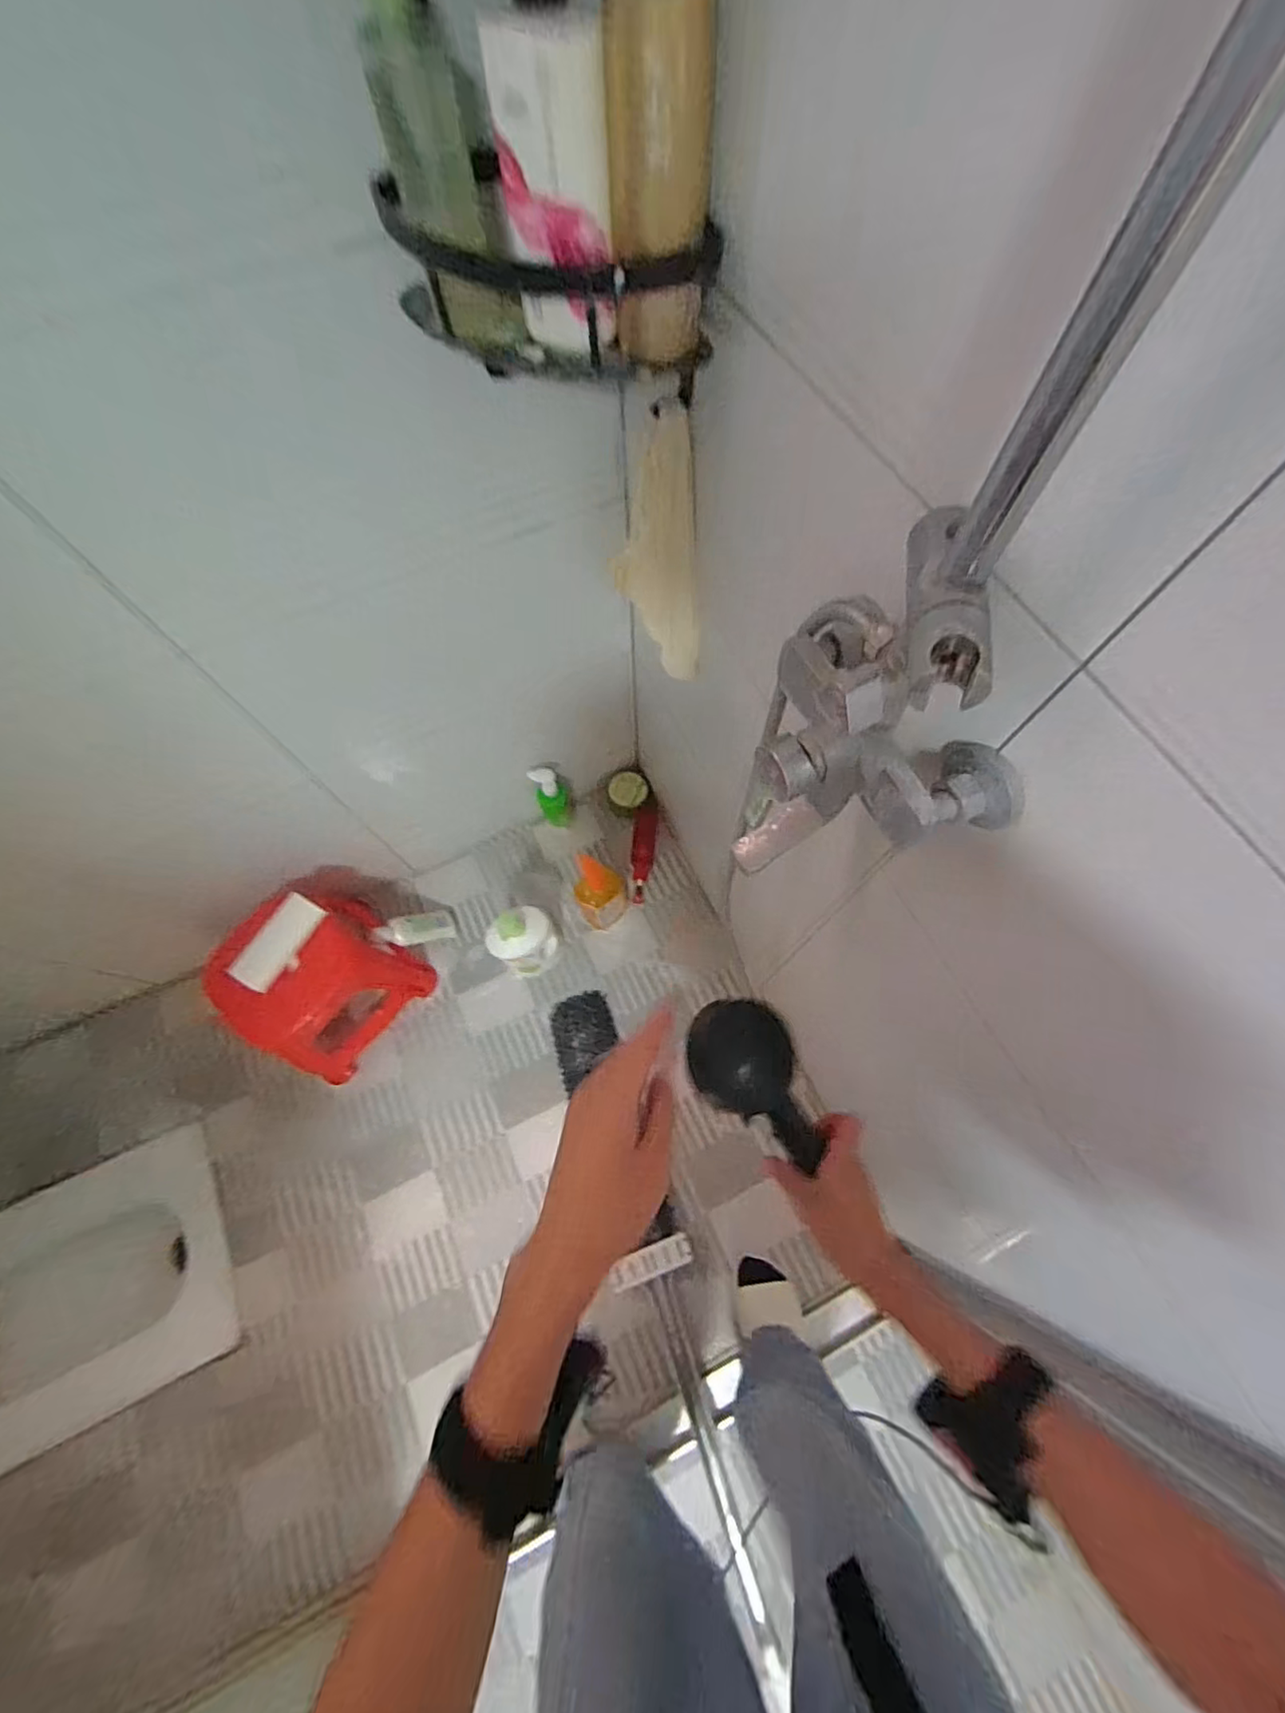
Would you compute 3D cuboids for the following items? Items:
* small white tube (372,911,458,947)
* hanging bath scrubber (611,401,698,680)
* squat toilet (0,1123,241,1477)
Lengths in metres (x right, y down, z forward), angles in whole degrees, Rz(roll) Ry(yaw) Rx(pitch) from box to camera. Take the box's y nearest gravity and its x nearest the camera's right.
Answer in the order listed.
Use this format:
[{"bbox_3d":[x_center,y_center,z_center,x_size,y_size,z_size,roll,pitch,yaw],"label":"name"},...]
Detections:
[{"bbox_3d":[-0.483,0.154,1.255,0.035,0.179,0.061,-44,67,29],"label":"small white tube"},{"bbox_3d":[0.020,-0.329,0.678,0.088,0.283,0.095,-13,68,-4],"label":"hanging bath scrubber"},{"bbox_3d":[-1.080,0.860,1.179,0.576,0.169,0.431,-25,69,-9],"label":"squat toilet"}]

